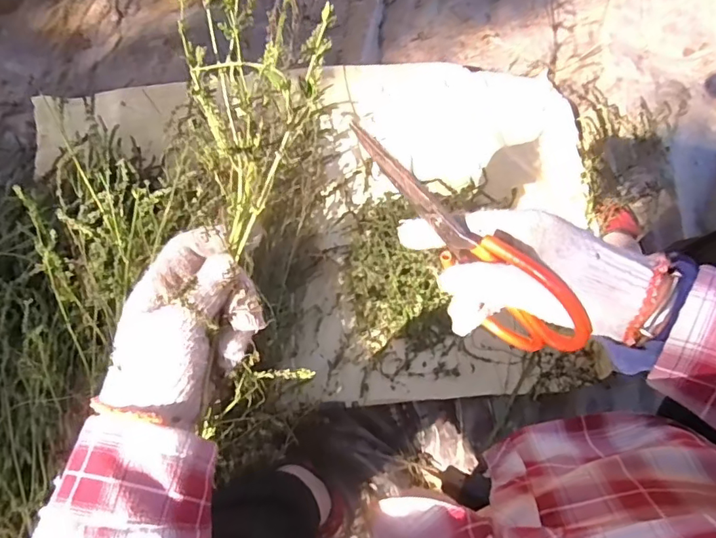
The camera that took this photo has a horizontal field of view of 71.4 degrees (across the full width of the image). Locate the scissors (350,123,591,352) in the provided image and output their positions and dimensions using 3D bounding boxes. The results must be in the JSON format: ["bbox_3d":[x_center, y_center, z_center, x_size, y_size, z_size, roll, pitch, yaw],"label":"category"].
[{"bbox_3d":[0.067,-0.017,0.325,0.019,0.085,0.195,-45,96,-13],"label":"scissors"}]

